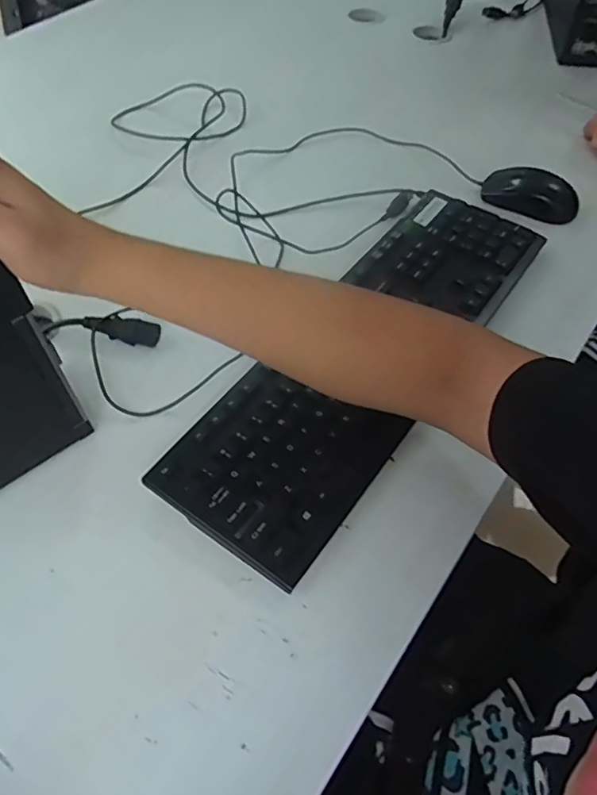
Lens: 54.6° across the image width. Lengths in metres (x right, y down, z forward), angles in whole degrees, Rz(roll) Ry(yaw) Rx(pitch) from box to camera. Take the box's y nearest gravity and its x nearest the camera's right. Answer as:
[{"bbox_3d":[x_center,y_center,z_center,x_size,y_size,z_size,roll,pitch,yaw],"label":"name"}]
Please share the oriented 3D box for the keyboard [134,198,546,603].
[{"bbox_3d":[0.070,-0.047,0.513,0.133,0.028,0.442,30,59,20],"label":"keyboard"}]

